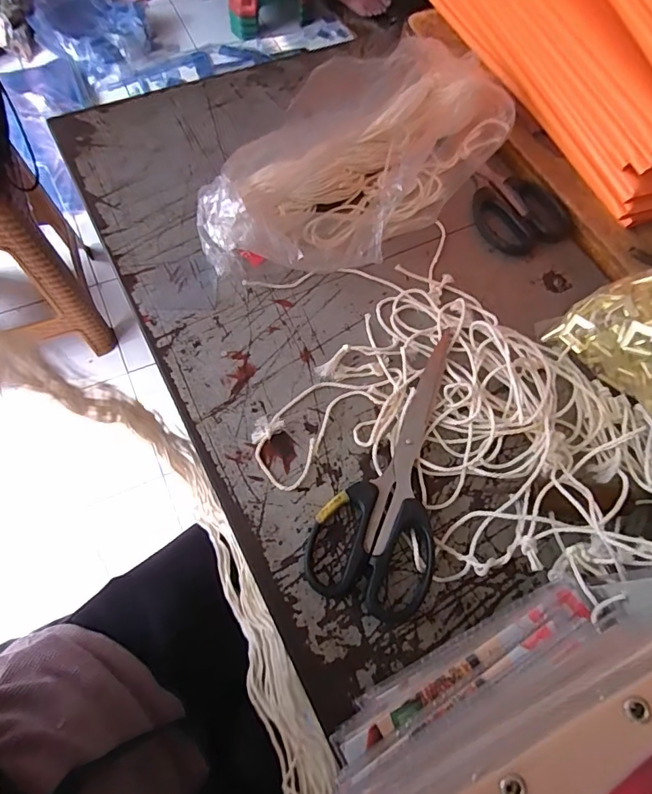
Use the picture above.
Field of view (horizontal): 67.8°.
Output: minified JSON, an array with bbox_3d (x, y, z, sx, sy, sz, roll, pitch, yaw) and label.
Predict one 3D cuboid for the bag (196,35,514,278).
[{"bbox_3d":[0.026,-0.185,0.374,0.133,0.075,0.269,37,71,12],"label":"bag"}]

